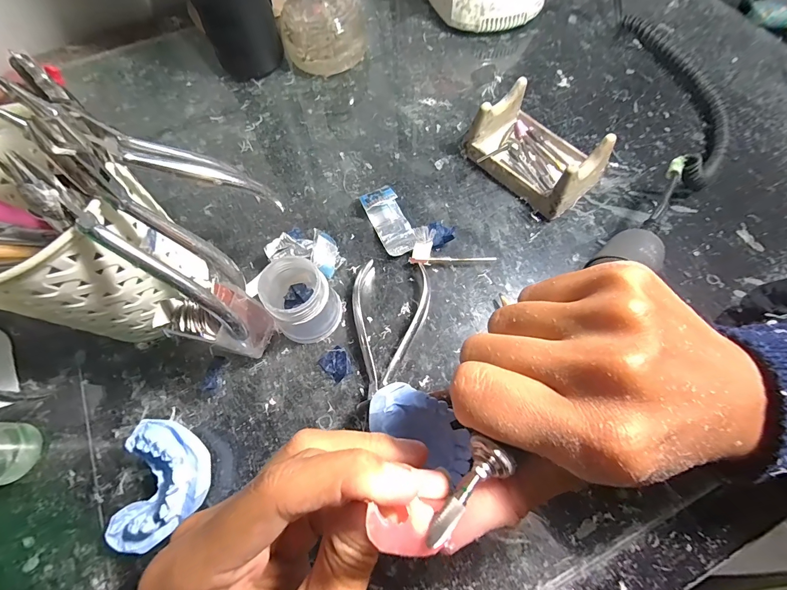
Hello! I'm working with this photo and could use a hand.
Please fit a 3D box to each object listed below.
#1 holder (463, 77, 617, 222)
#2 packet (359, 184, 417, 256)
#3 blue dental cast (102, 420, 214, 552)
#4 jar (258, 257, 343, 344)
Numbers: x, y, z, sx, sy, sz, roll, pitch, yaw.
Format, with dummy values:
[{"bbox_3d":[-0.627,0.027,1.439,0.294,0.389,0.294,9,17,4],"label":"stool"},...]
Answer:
[{"bbox_3d":[0.113,-0.115,0.275,0.061,0.044,0.095,-40,72,-14],"label":"holder"},{"bbox_3d":[-0.003,-0.058,0.269,0.026,0.014,0.056,-26,69,-9],"label":"packet"},{"bbox_3d":[-0.134,0.105,0.195,0.057,0.028,0.058,0,67,1],"label":"blue dental cast"},{"bbox_3d":[-0.059,0.004,0.225,0.042,0.049,0.042,0,67,1],"label":"jar"}]

